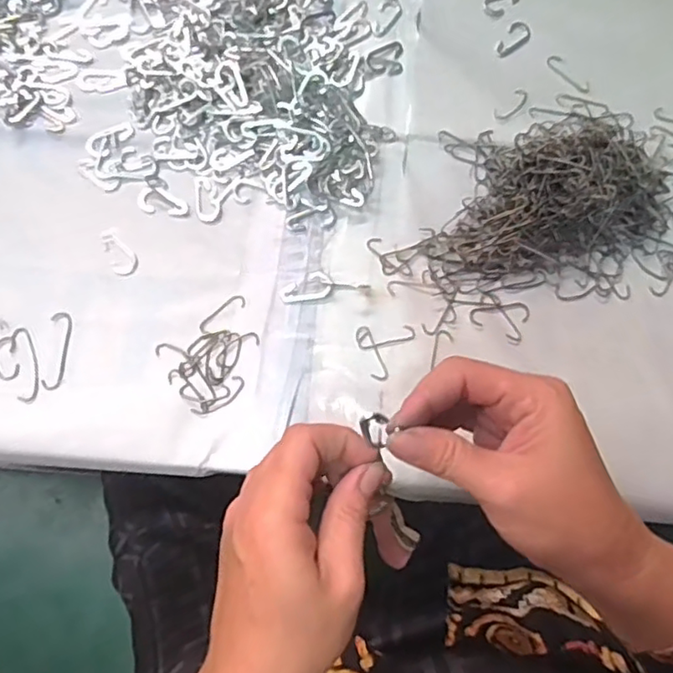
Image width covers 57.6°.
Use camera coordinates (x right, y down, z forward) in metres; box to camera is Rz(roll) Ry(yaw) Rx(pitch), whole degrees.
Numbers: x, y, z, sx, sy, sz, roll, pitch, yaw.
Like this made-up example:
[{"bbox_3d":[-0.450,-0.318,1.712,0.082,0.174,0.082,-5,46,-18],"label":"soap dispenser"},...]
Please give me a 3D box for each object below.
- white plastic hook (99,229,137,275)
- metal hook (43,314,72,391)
[{"bbox_3d":[-0.153,-0.061,0.431,0.019,0.004,0.037,-24,75,-8],"label":"white plastic hook"},{"bbox_3d":[-0.188,0.009,0.412,0.013,0.004,0.053,2,74,-1],"label":"metal hook"}]

